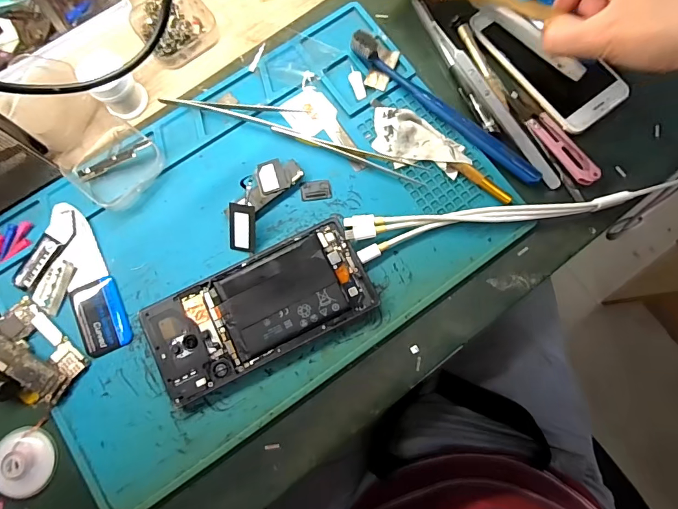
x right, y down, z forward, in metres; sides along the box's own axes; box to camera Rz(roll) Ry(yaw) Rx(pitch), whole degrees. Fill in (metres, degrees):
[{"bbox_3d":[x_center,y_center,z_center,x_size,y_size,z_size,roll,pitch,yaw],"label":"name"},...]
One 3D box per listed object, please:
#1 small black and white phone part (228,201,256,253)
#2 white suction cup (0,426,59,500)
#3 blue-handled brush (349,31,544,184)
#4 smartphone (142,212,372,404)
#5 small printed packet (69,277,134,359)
[{"bbox_3d":[-0.073,-0.020,0.304,0.020,0.004,0.037,9,117,6],"label":"small black and white phone part"},{"bbox_3d":[-0.218,0.141,0.277,0.043,0.010,0.040,0,78,0],"label":"white suction cup"},{"bbox_3d":[0.085,-0.117,0.322,0.182,0.021,0.017,38,81,8],"label":"blue-handled brush"},{"bbox_3d":[-0.058,0.039,0.298,0.160,0.010,0.073,-26,79,-5],"label":"smartphone"},{"bbox_3d":[-0.177,0.046,0.298,0.033,0.004,0.054,-24,79,-4],"label":"small printed packet"}]

